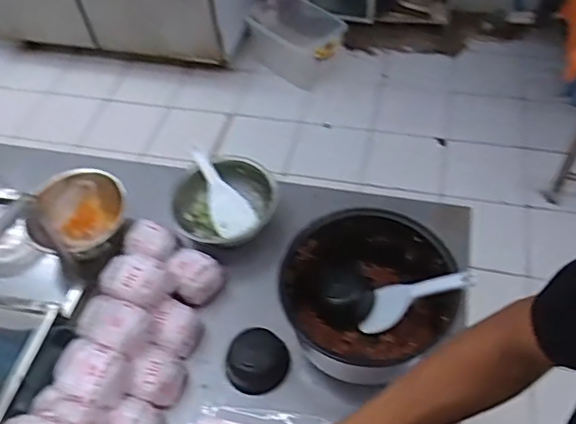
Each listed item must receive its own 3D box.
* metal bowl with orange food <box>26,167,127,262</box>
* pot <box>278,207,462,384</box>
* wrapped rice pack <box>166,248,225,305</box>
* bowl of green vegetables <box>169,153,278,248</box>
[{"bbox_3d":[-0.344,0.010,0.933,0.148,0.087,0.157,-24,53,-13],"label":"metal bowl with orange food"},{"bbox_3d":[0.111,0.116,0.789,0.224,0.114,0.237,34,62,29],"label":"pot"},{"bbox_3d":[-0.150,0.100,0.876,0.084,0.050,0.082,19,56,20],"label":"wrapped rice pack"},{"bbox_3d":[-0.104,-0.012,0.952,0.180,0.069,0.154,-22,52,-11],"label":"bowl of green vegetables"}]

